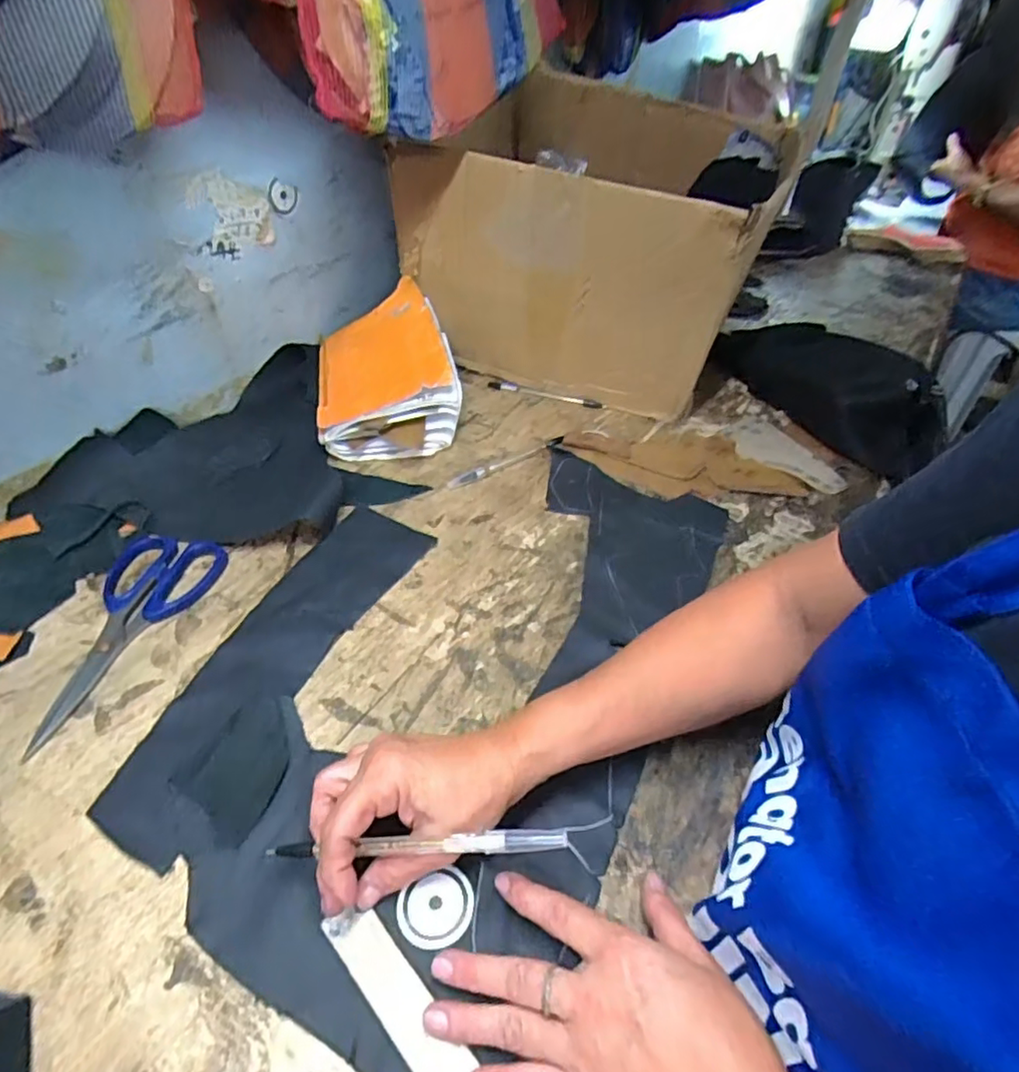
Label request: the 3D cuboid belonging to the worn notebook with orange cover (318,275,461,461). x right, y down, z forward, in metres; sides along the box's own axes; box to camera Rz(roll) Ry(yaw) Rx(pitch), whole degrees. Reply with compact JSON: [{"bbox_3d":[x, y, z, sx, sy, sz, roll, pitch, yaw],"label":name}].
[{"bbox_3d":[-0.133,-0.175,0.652,0.141,0.091,0.209,-7,44,-12],"label":"worn notebook with orange cover"}]

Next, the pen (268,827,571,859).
[{"bbox_3d":[-0.049,0.155,0.305,0.155,0.010,0.009,-8,42,10],"label":"pen"}]

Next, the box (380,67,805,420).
[{"bbox_3d":[0.108,-0.368,0.755,0.351,0.263,0.416,15,44,11],"label":"box"}]

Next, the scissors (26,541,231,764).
[{"bbox_3d":[-0.291,0.064,0.440,0.083,0.014,0.182,12,43,8],"label":"scissors"}]

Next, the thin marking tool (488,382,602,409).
[{"bbox_3d":[0.041,-0.167,0.719,0.135,0.009,0.010,13,43,9],"label":"thin marking tool"}]

